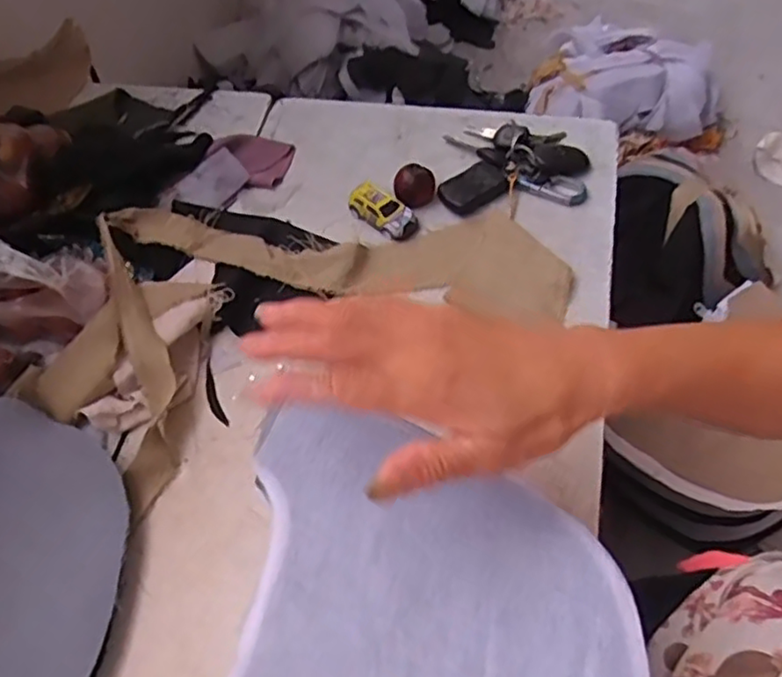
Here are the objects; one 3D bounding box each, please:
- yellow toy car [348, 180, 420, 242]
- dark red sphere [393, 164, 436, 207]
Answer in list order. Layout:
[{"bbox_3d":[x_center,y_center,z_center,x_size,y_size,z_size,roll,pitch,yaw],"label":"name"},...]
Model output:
[{"bbox_3d":[-0.005,-0.109,0.561,0.062,0.023,0.032,34,68,24],"label":"yellow toy car"},{"bbox_3d":[0.021,-0.131,0.573,0.035,0.032,0.028,-3,59,5],"label":"dark red sphere"}]

